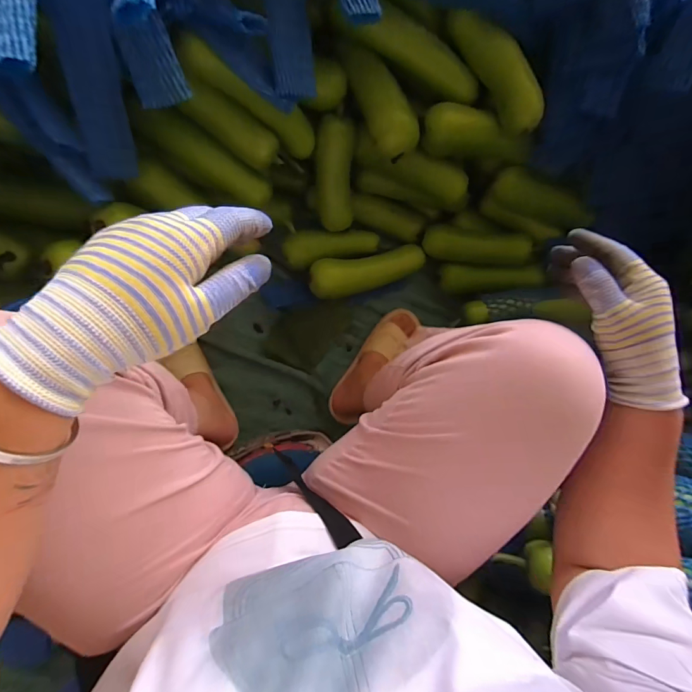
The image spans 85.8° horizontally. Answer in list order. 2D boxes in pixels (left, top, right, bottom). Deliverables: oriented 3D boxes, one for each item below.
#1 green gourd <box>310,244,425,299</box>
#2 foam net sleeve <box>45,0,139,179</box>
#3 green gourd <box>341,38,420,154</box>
[{"bbox_3d":[0.044,-0.140,0.712,0.229,0.071,0.072,-14,90,-10],"label":"green gourd"},{"bbox_3d":[-0.277,-0.307,0.406,0.053,0.239,0.014,-18,53,-30],"label":"foam net sleeve"},{"bbox_3d":[0.056,-0.370,0.567,0.075,0.056,0.161,-20,91,-10],"label":"green gourd"}]

